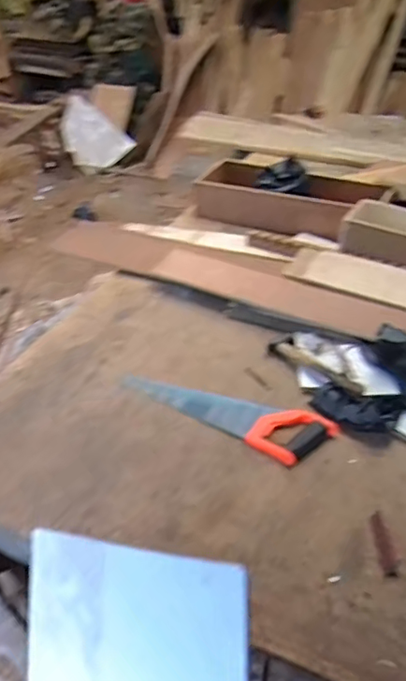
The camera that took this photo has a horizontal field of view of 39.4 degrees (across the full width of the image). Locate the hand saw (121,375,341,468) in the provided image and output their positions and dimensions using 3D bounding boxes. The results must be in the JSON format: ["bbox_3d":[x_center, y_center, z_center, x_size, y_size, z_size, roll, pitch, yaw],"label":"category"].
[{"bbox_3d":[0.037,0.128,1.089,0.412,0.028,0.117,19,38,27],"label":"hand saw"}]

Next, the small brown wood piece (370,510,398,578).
[{"bbox_3d":[0.275,0.309,0.863,0.023,0.012,0.102,0,34,1],"label":"small brown wood piece"}]

